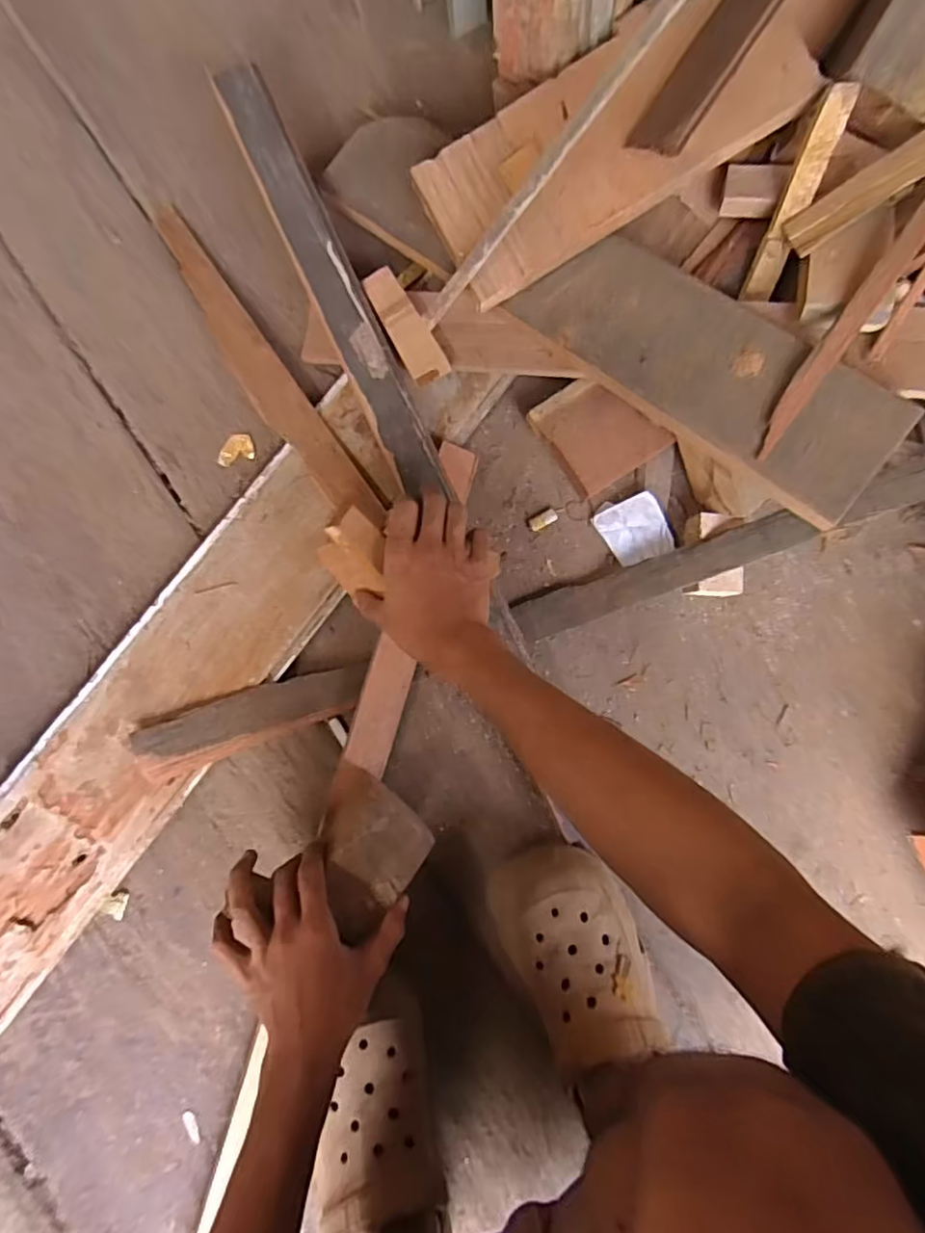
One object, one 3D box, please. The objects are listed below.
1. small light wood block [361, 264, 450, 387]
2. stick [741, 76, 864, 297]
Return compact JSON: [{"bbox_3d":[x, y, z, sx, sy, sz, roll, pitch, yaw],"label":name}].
[{"bbox_3d":[-0.052,-0.260,0.542,0.032,0.018,0.112,-31,89,-7],"label":"small light wood block"},{"bbox_3d":[0.266,-0.331,0.486,0.022,0.015,0.143,11,126,-4],"label":"stick"}]

